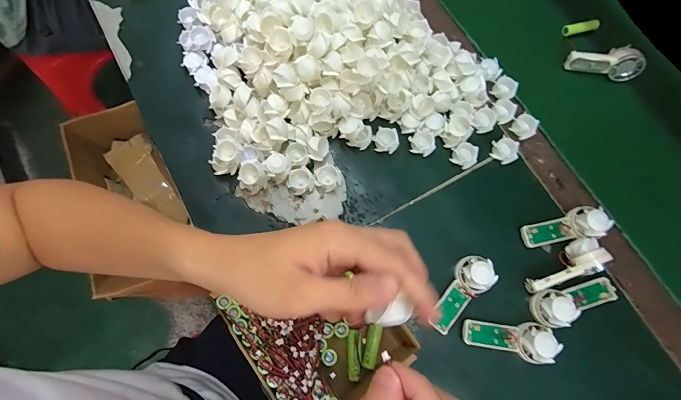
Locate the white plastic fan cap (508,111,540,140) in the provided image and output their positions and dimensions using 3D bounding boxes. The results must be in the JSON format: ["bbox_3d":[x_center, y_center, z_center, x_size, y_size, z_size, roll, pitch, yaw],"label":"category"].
[{"bbox_3d":[0.237,-0.095,0.442,0.030,0.018,0.032,-40,78,-12],"label":"white plastic fan cap"}]

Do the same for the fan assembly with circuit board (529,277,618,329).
[{"bbox_3d":[0.258,0.111,0.373,0.093,0.026,0.037,-11,74,-5],"label":"fan assembly with circuit board"}]

